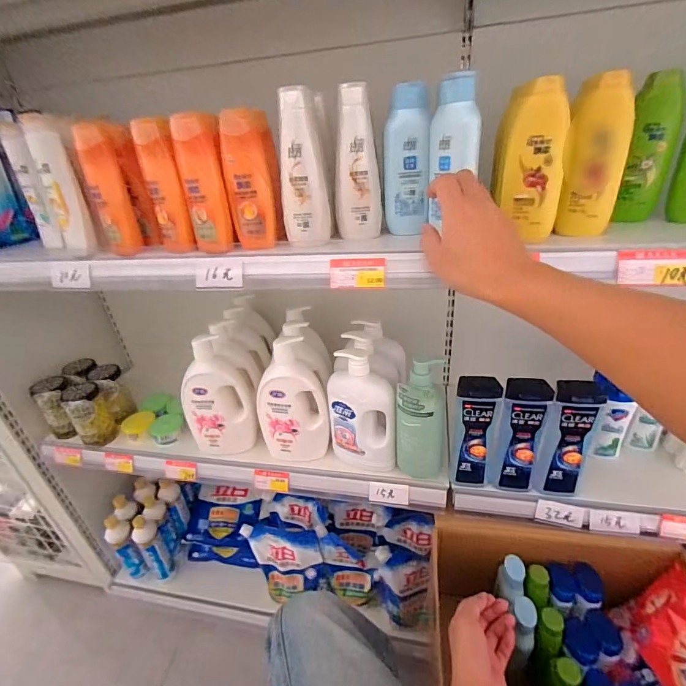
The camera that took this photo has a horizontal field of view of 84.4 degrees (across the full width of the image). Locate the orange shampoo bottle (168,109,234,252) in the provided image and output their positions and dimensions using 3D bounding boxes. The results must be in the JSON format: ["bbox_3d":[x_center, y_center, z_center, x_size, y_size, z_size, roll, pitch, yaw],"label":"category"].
[{"bbox_3d":[-0.177,-0.202,0.489,0.057,0.160,0.036,-13,31,-14],"label":"orange shampoo bottle"}]

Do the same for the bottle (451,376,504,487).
[{"bbox_3d":[0.215,0.152,0.619,0.065,0.207,0.041,4,31,15],"label":"bottle"}]

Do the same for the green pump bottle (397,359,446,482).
[{"bbox_3d":[0.131,0.132,0.637,0.080,0.211,0.055,2,31,12],"label":"green pump bottle"}]

